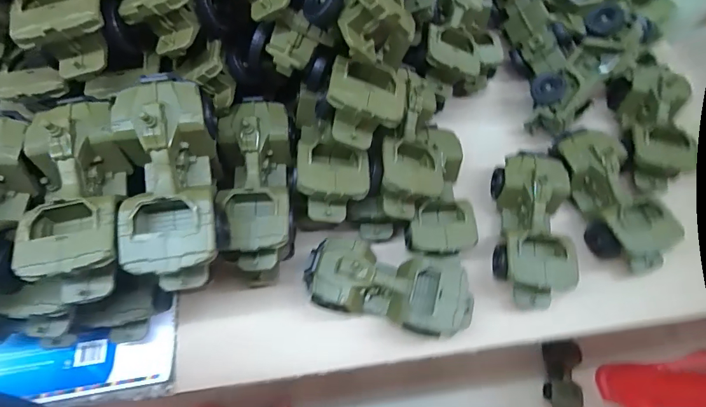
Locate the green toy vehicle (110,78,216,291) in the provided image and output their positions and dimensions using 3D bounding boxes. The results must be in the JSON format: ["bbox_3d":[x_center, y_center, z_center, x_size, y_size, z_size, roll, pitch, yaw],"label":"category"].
[{"bbox_3d":[-0.168,-0.019,0.369,0.079,0.068,0.186,-7,82,-2],"label":"green toy vehicle"}]

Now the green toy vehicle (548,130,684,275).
[{"bbox_3d":[0.329,-0.007,0.529,0.075,0.072,0.196,-19,66,-8],"label":"green toy vehicle"}]

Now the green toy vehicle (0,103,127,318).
[{"bbox_3d":[-0.260,-0.006,0.373,0.096,0.067,0.185,-11,66,-4],"label":"green toy vehicle"}]

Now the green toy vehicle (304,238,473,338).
[{"bbox_3d":[0.040,0.098,0.482,0.198,0.073,0.083,12,66,6],"label":"green toy vehicle"}]

